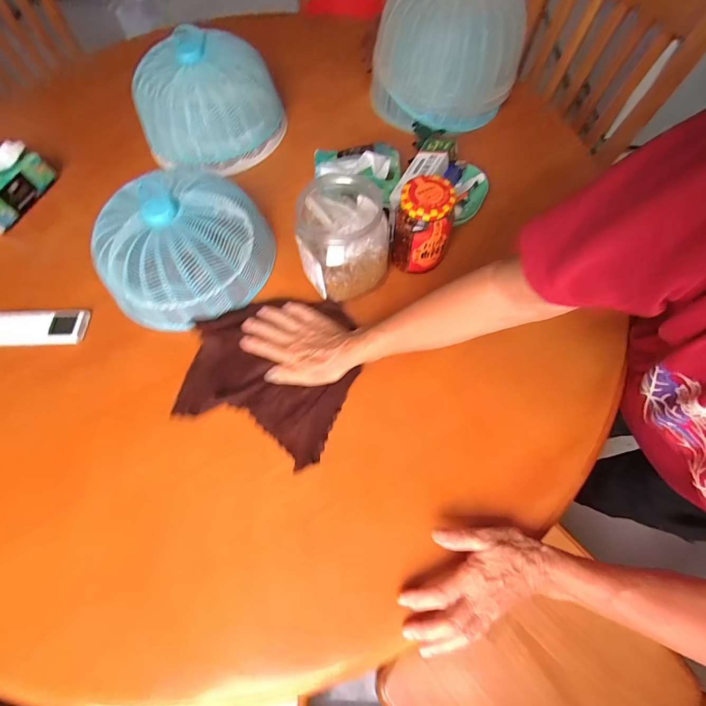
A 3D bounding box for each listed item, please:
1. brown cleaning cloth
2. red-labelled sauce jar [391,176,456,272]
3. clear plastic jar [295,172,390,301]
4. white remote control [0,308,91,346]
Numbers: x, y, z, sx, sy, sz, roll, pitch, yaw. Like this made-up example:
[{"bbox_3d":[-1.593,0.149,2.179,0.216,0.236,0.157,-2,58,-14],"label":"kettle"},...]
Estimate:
[{"bbox_3d":[-0.104,0.012,0.481,0.212,0.022,0.202,19,68,10],"label":"brown cleaning cloth"},{"bbox_3d":[0.091,-0.165,0.491,0.072,0.115,0.064,4,66,4],"label":"red-labelled sauce jar"},{"bbox_3d":[-0.014,-0.149,0.474,0.110,0.105,0.114,-1,66,2],"label":"clear plastic jar"},{"bbox_3d":[-0.461,-0.035,0.516,0.179,0.013,0.051,-2,66,1],"label":"white remote control"}]

